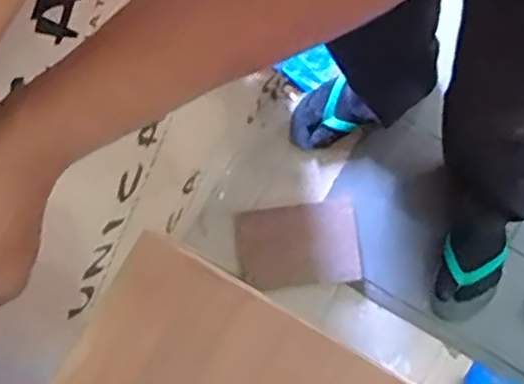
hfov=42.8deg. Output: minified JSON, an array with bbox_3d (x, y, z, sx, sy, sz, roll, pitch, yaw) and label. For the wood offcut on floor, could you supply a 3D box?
[{"bbox_3d":[0.063,0.096,1.204,0.215,0.011,0.145,-9,73,6],"label":"wood offcut on floor"}]

